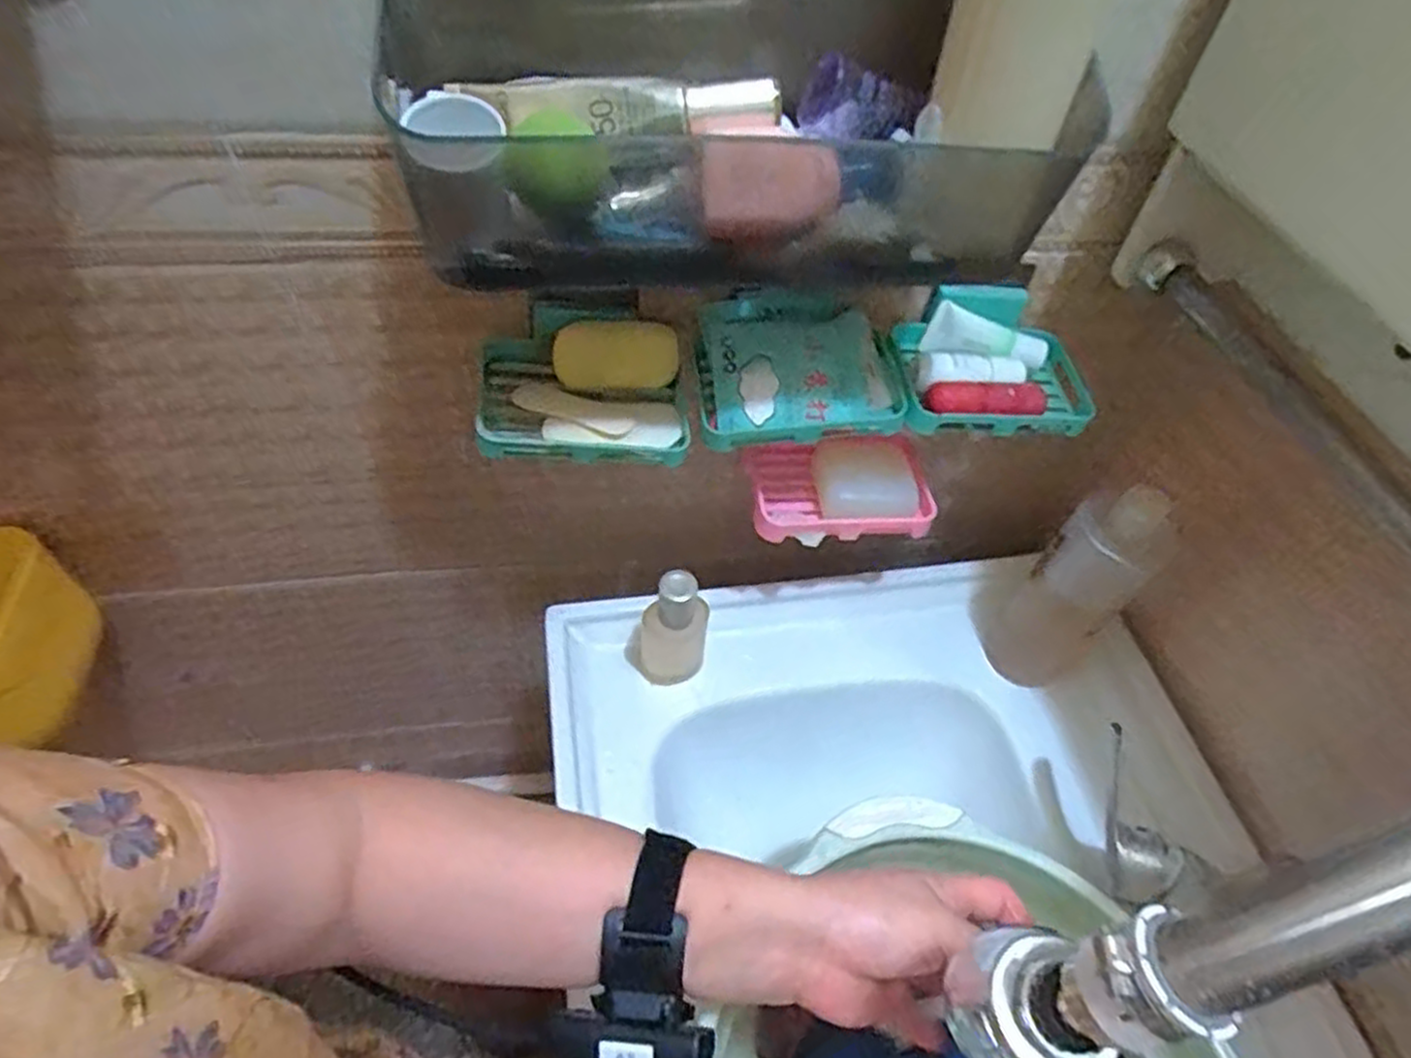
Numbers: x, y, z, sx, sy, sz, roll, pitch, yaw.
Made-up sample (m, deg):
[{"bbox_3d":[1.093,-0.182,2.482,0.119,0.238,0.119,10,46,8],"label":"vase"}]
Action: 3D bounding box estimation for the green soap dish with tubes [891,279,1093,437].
[{"bbox_3d":[0.184,-0.109,0.508,0.129,0.046,0.092,-4,51,-9],"label":"green soap dish with tubes"}]

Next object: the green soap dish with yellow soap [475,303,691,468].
[{"bbox_3d":[-0.076,-0.088,0.478,0.128,0.059,0.081,-1,51,-7],"label":"green soap dish with yellow soap"}]

